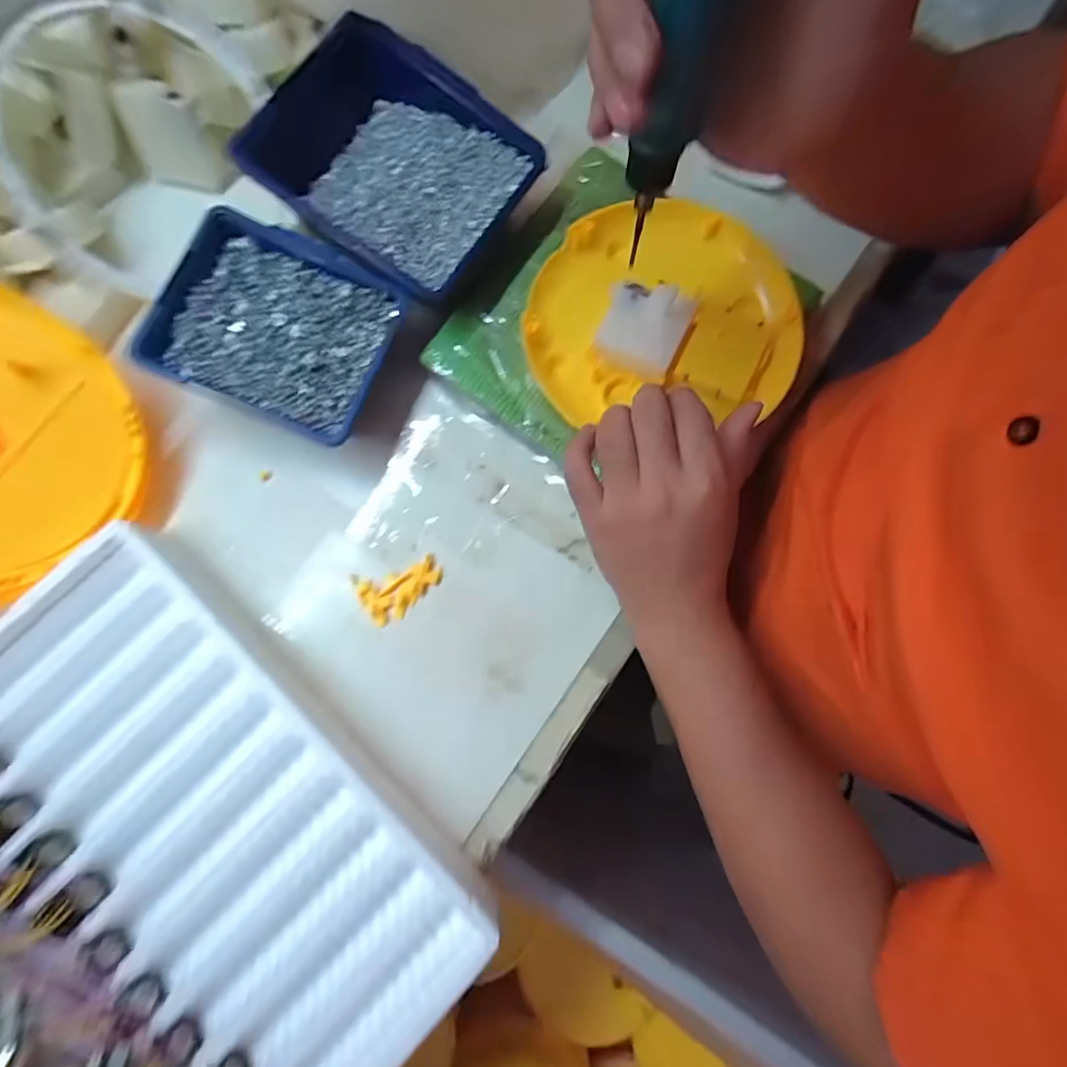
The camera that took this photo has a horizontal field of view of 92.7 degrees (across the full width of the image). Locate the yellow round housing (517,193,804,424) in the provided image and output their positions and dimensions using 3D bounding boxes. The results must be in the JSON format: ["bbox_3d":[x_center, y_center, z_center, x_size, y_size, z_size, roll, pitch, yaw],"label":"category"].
[{"bbox_3d":[0.088,-0.155,0.359,0.182,0.027,0.156,-1,80,-1],"label":"yellow round housing"}]

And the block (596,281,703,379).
[{"bbox_3d":[0.075,-0.140,0.339,0.055,0.014,0.058,19,80,2],"label":"block"}]

